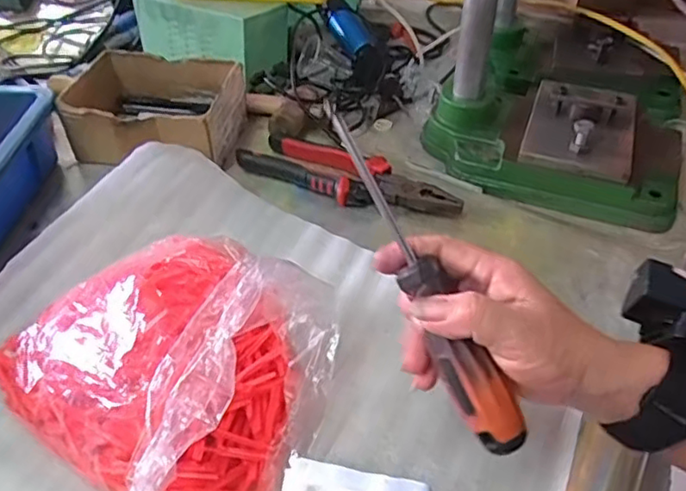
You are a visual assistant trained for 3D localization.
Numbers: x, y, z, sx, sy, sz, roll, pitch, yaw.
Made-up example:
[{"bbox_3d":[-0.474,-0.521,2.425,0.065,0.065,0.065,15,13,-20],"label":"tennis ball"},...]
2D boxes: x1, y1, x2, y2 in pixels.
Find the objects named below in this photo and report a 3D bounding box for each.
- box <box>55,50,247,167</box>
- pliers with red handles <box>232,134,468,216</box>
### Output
[{"bbox_3d":[-0.198,-0.145,0.649,0.169,0.065,0.127,7,44,8],"label":"box"},{"bbox_3d":[0.005,-0.066,0.592,0.218,0.022,0.056,19,47,19],"label":"pliers with red handles"}]

